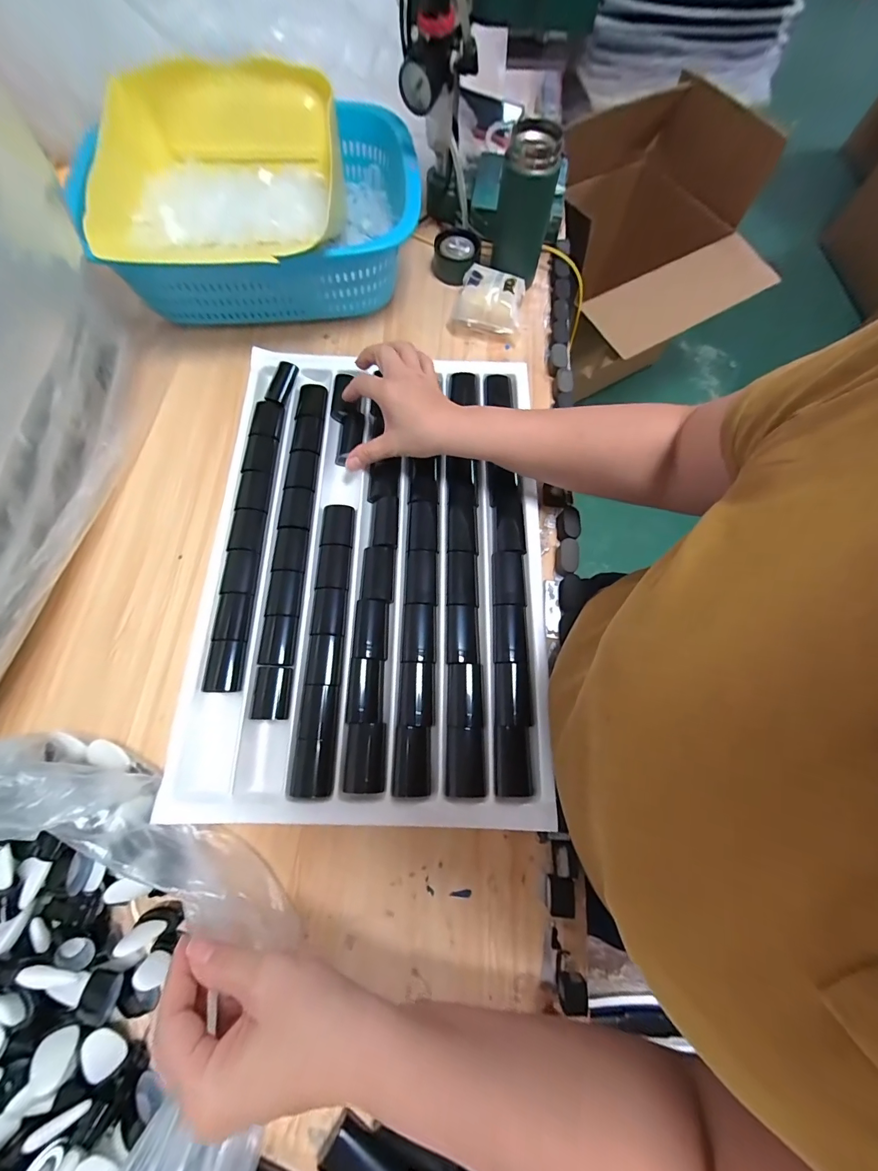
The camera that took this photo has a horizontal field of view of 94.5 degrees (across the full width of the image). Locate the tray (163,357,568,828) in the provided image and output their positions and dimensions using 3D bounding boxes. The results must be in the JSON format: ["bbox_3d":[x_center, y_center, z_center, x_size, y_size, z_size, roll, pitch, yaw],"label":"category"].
[{"bbox_3d":[-0.066,-0.034,0.424,0.340,0.026,0.488,2,73,0],"label":"tray"}]

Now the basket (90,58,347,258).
[{"bbox_3d":[-0.246,-0.482,0.470,0.239,0.083,0.214,-3,72,-3],"label":"basket"}]

